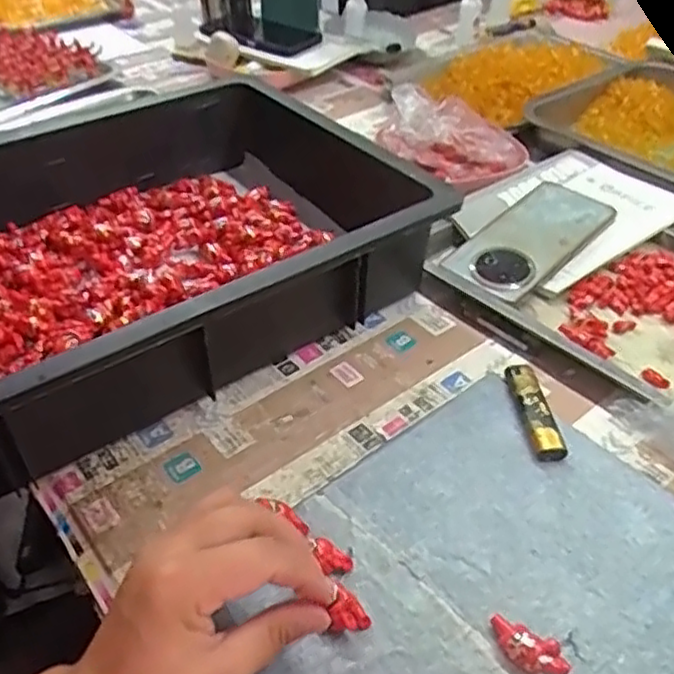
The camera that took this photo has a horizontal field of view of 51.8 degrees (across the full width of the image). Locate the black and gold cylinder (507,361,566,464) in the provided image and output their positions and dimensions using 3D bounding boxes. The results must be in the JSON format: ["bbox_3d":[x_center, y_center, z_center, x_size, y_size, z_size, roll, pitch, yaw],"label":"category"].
[{"bbox_3d":[0.133,0.049,0.469,0.019,0.012,0.081,-5,41,-3],"label":"black and gold cylinder"}]

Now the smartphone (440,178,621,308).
[{"bbox_3d":[0.168,-0.087,0.598,0.156,0.012,0.077,-37,60,-26],"label":"smartphone"}]

